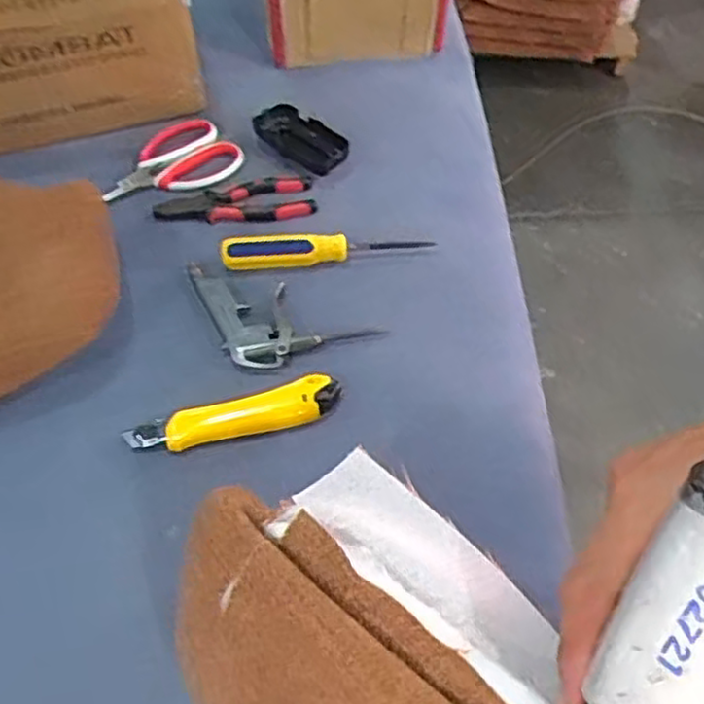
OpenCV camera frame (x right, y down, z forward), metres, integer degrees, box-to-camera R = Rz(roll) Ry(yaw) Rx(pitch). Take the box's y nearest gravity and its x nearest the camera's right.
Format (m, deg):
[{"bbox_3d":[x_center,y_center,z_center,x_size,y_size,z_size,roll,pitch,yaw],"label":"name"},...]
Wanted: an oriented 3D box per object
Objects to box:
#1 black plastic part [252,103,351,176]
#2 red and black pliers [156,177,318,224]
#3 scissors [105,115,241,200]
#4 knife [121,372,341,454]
[{"bbox_3d":[-0.050,-0.230,0.794,0.119,0.017,0.061,39,60,21],"label":"black plastic part"},{"bbox_3d":[-0.116,-0.146,0.740,0.153,0.009,0.058,-8,55,-10],"label":"red and black pliers"},{"bbox_3d":[-0.190,-0.196,0.773,0.147,0.022,0.101,-29,61,-23],"label":"scissors"},{"bbox_3d":[-0.092,0.049,0.585,0.166,0.022,0.037,-9,56,-11],"label":"knife"}]

